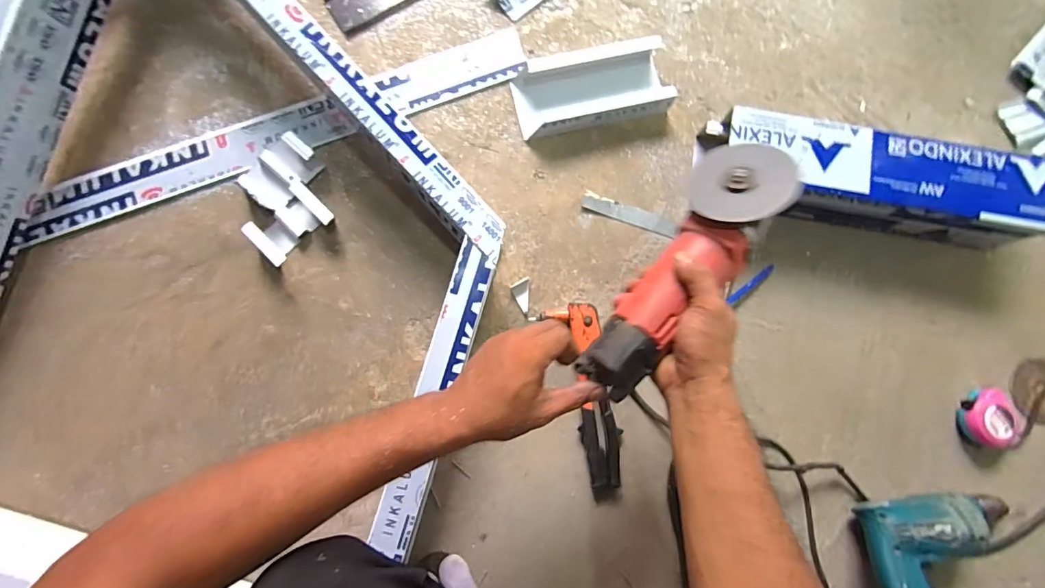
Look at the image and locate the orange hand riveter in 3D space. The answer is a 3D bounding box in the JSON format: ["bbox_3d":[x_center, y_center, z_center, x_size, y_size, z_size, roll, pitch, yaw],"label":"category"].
[{"bbox_3d":[0.085,0.151,0.643,0.080,0.029,0.269,-10,86,-3],"label":"orange hand riveter"}]

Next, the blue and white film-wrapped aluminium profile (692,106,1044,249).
[{"bbox_3d":[0.491,-0.161,0.665,0.442,0.092,0.113,9,81,0],"label":"blue and white film-wrapped aluminium profile"}]

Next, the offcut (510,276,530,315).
[{"bbox_3d":[-0.004,0.002,0.673,0.026,0.004,0.053,2,81,-1],"label":"offcut"}]

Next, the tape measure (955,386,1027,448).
[{"bbox_3d":[0.661,0.175,0.652,0.083,0.030,0.079,-6,81,-3],"label":"tape measure"}]

